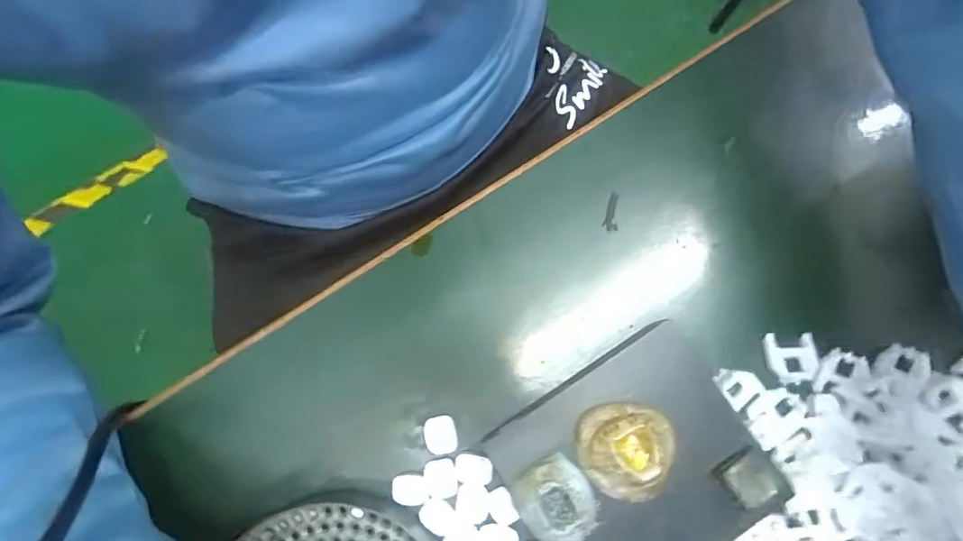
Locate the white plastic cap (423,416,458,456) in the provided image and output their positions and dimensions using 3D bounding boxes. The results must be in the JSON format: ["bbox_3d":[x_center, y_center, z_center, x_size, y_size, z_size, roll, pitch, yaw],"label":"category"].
[{"bbox_3d":[-0.020,0.078,0.239,0.015,0.005,0.017,-14,80,-1],"label":"white plastic cap"}]

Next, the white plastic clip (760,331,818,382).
[{"bbox_3d":[0.152,0.043,0.249,0.023,0.010,0.024,1,80,2],"label":"white plastic clip"}]

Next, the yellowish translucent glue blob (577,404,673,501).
[{"bbox_3d":[0.062,0.078,0.219,0.040,0.016,0.039,-8,80,0],"label":"yellowish translucent glue blob"}]

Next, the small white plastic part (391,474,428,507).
[{"bbox_3d":[-0.034,0.102,0.234,0.016,0.004,0.014,-10,80,-1],"label":"small white plastic part"}]

